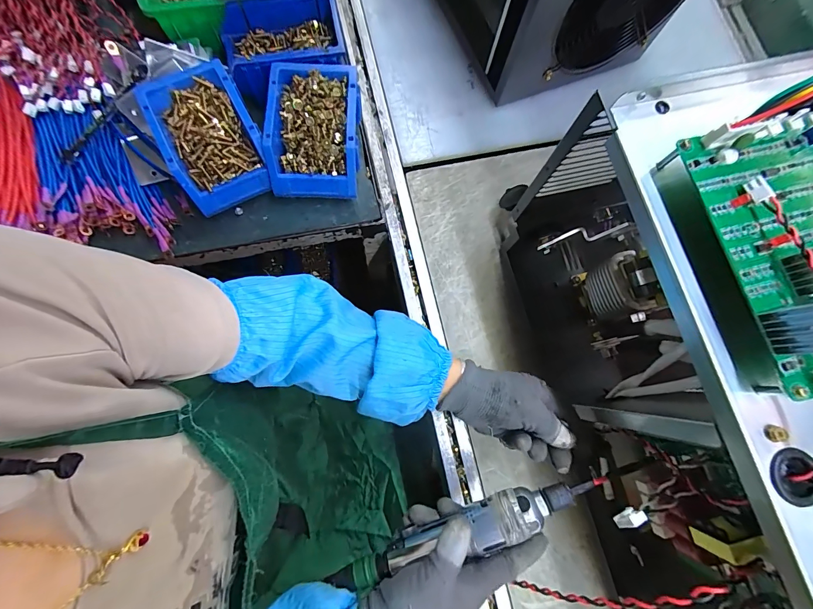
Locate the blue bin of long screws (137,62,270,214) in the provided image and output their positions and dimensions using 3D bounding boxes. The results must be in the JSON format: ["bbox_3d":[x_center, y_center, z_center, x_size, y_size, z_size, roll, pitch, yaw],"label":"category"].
[{"bbox_3d":[-0.243,-0.208,0.429,0.111,0.056,0.155,-28,80,-8],"label":"blue bin of long screws"}]

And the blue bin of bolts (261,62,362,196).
[{"bbox_3d":[-0.116,-0.217,0.448,0.109,0.079,0.151,2,78,-2],"label":"blue bin of bolts"}]

